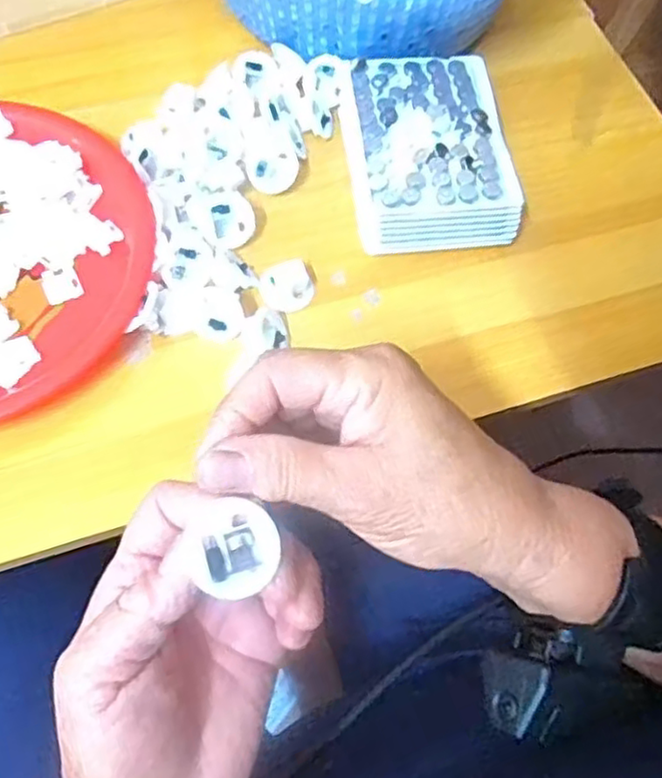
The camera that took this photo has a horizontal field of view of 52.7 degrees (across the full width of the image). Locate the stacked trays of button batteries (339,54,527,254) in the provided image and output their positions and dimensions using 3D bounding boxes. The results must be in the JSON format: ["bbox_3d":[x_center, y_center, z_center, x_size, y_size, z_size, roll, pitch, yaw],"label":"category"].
[{"bbox_3d":[0.060,-0.150,0.437,0.099,0.041,0.137,-7,66,-6],"label":"stacked trays of button batteries"}]

